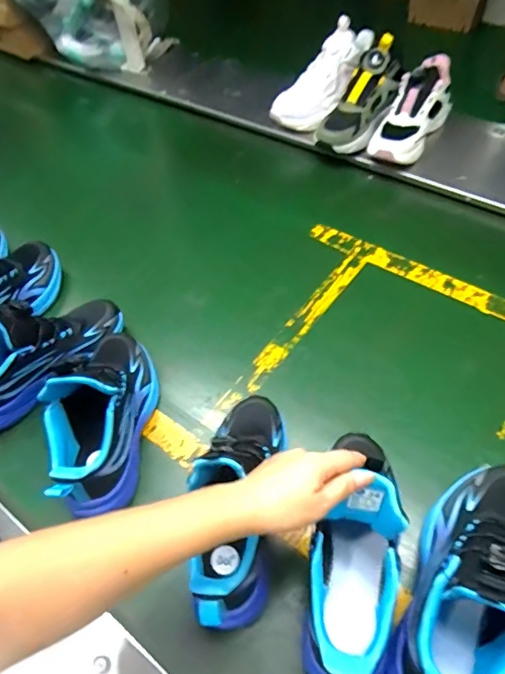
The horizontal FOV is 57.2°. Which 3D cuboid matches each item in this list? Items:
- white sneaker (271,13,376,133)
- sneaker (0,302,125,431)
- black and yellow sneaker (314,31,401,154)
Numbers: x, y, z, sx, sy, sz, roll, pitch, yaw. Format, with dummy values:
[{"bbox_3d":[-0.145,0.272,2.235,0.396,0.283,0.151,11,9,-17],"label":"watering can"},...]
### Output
[{"bbox_3d":[0.154,-0.517,0.899,0.261,0.129,0.104,-40,60,-21],"label":"white sneaker"},{"bbox_3d":[-0.284,0.012,0.604,0.234,0.127,0.078,-37,59,-20],"label":"sneaker"},{"bbox_3d":[0.209,-0.453,0.896,0.094,0.074,0.221,30,90,24],"label":"black and yellow sneaker"}]

